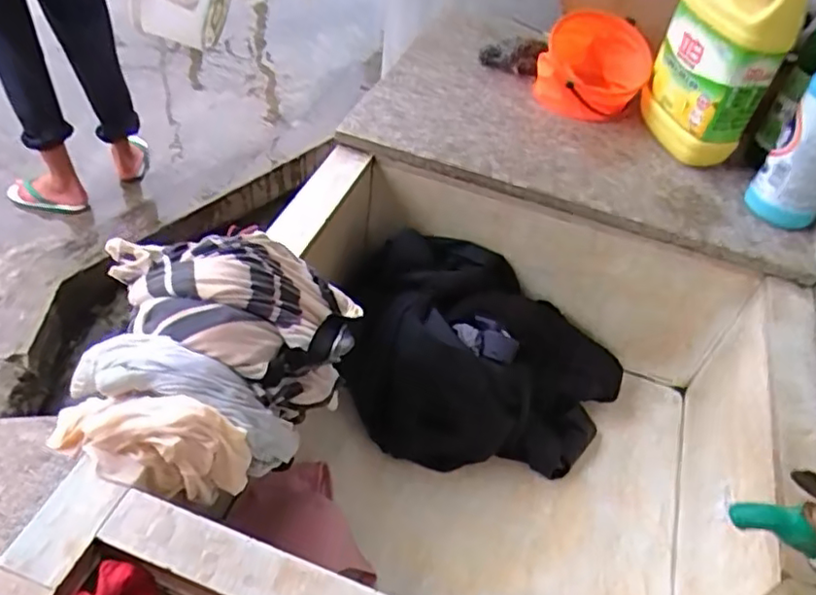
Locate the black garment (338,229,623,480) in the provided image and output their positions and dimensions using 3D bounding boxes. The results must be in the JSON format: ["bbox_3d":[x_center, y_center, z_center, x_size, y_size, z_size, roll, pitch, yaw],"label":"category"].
[{"bbox_3d":[0.093,0.069,0.729,0.298,0.144,0.215,9,45,3],"label":"black garment"}]

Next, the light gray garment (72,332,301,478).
[{"bbox_3d":[-0.168,0.082,0.491,0.176,0.073,0.046,29,44,-11],"label":"light gray garment"}]

